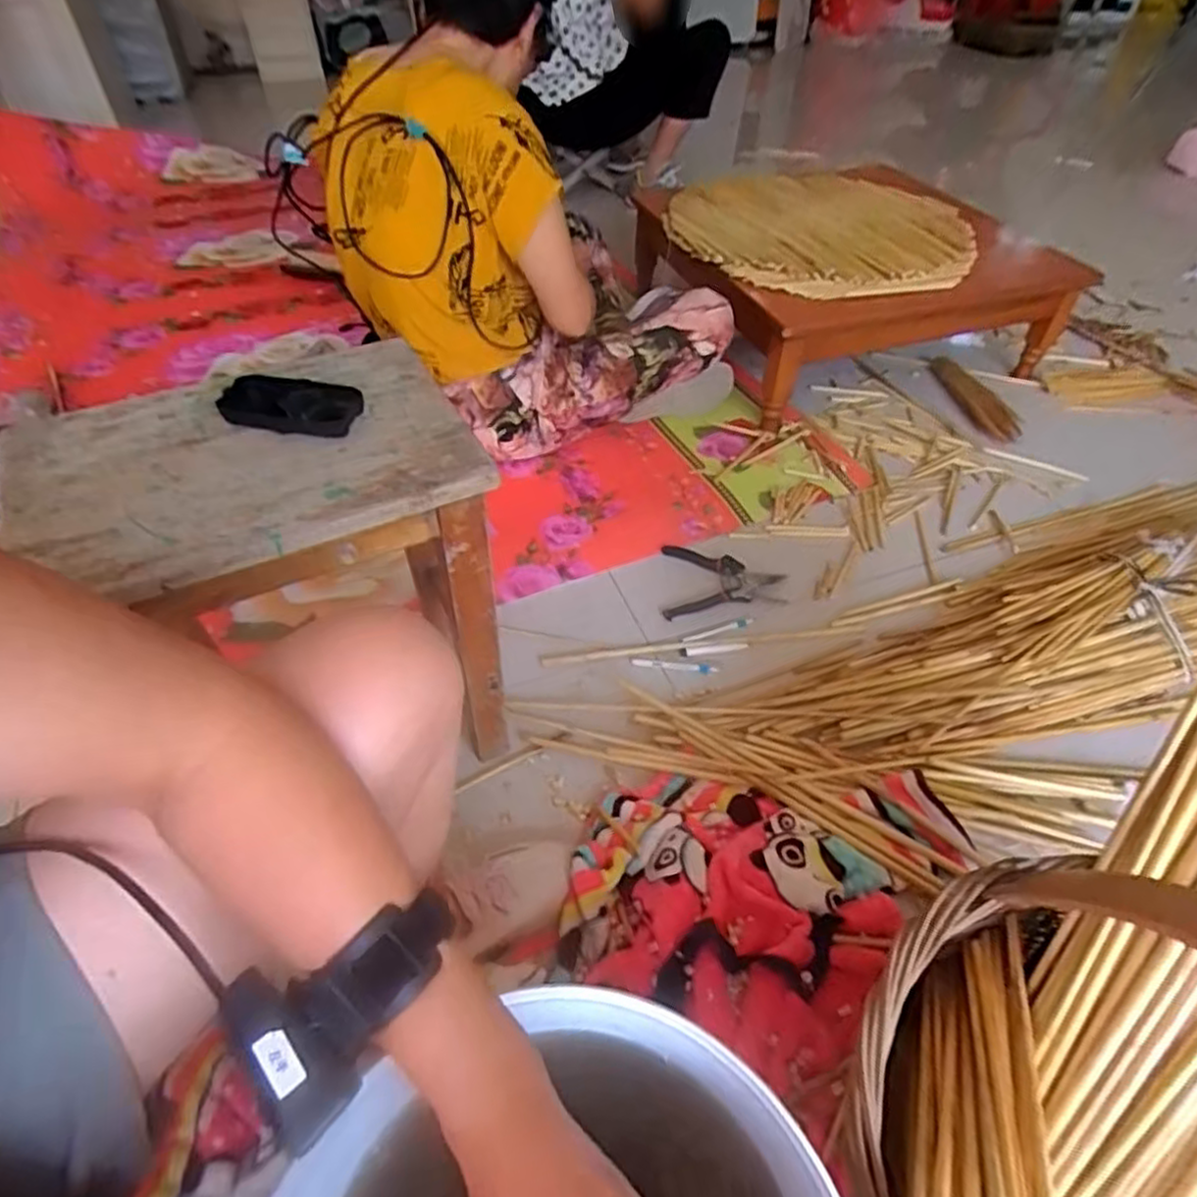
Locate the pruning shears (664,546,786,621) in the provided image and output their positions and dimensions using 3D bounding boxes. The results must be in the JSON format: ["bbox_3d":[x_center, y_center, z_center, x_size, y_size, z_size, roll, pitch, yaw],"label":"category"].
[{"bbox_3d":[0.194,-0.025,1.076,0.182,0.023,0.151,3,48,3],"label":"pruning shears"}]

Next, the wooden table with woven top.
[{"bbox_3d":[0.517,-0.702,1.475,0.723,0.266,0.648,-12,49,-11],"label":"wooden table with woven top"}]

